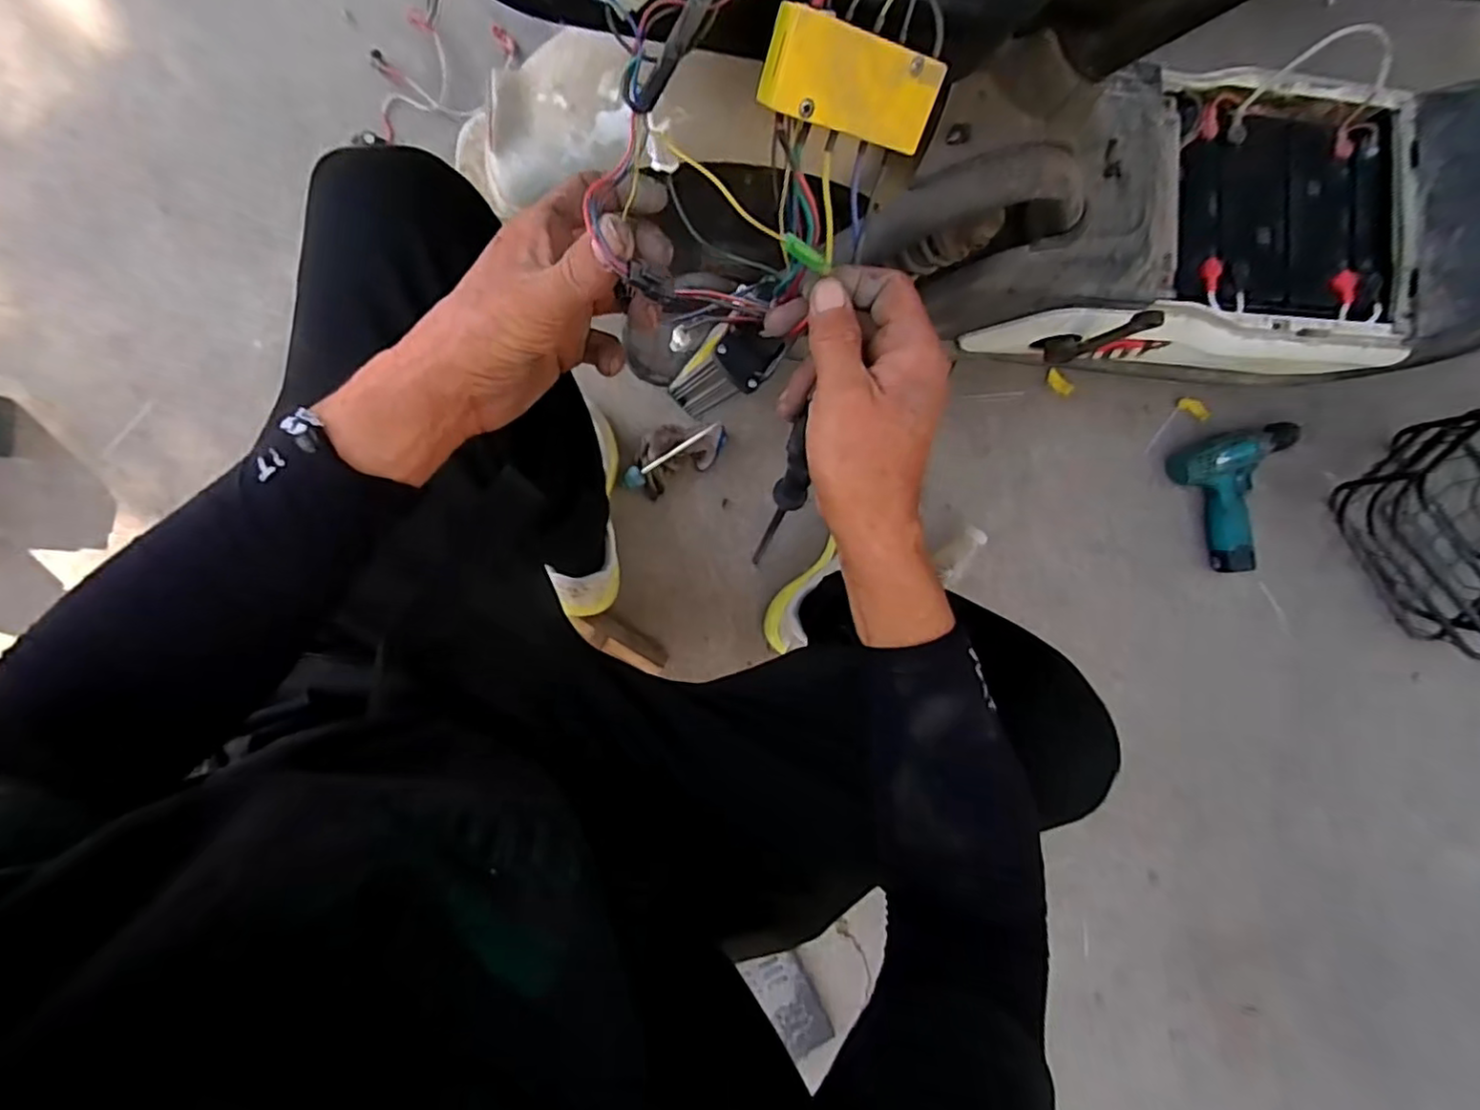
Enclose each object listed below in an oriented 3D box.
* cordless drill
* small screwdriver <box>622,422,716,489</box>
[{"bbox_3d":[0.708,-0.082,0.925,0.166,0.078,0.191,-21,95,-5],"label":"cordless drill"},{"bbox_3d":[-0.093,-0.135,0.847,0.140,0.019,0.025,-39,96,-3],"label":"small screwdriver"}]

